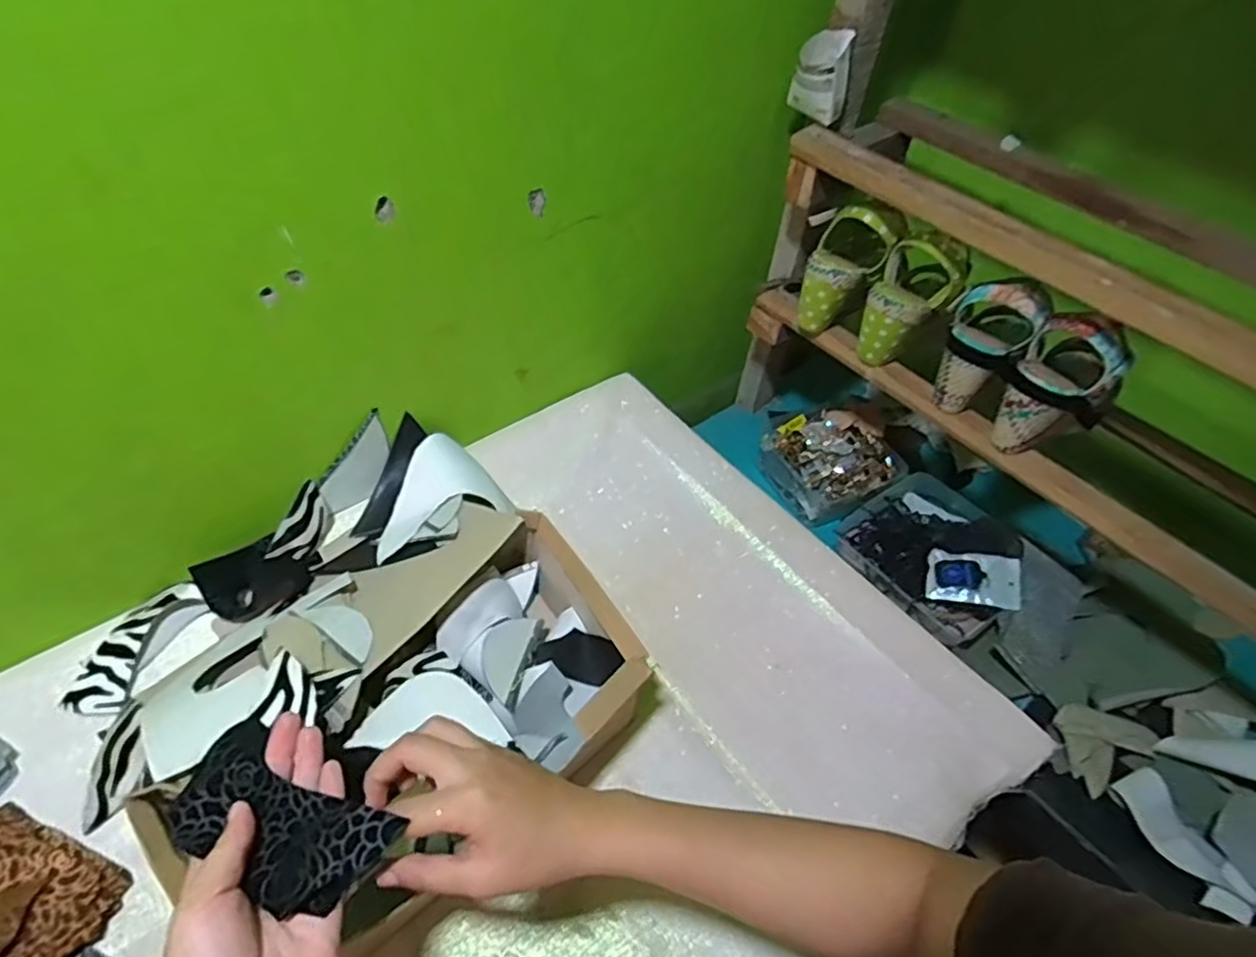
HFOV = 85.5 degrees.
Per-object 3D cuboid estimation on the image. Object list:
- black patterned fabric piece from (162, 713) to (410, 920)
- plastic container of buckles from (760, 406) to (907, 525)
[{"bbox_3d":[-0.177,0.175,0.346,0.111,0.016,0.058,21,49,16],"label":"black patterned fabric piece"},{"bbox_3d":[0.284,-0.026,0.963,0.158,0.066,0.168,-25,55,-26],"label":"plastic container of buckles"}]

